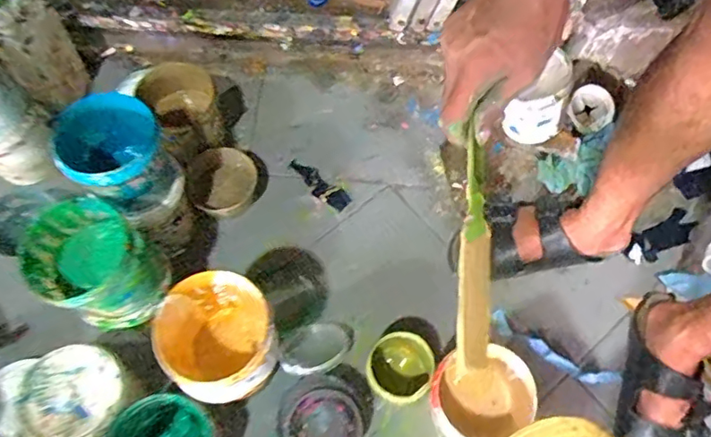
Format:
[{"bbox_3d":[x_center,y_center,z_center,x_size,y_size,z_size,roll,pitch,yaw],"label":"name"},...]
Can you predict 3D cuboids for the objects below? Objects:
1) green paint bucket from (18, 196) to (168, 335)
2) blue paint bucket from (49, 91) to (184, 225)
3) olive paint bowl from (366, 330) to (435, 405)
[{"bbox_3d":[-0.323,0.060,0.710,0.134,0.117,0.124,0,65,0],"label":"green paint bucket"},{"bbox_3d":[-0.308,-0.069,0.763,0.124,0.158,0.113,0,65,0],"label":"blue paint bucket"},{"bbox_3d":[0.062,0.215,0.801,0.084,0.088,0.095,17,66,7],"label":"olive paint bowl"}]

